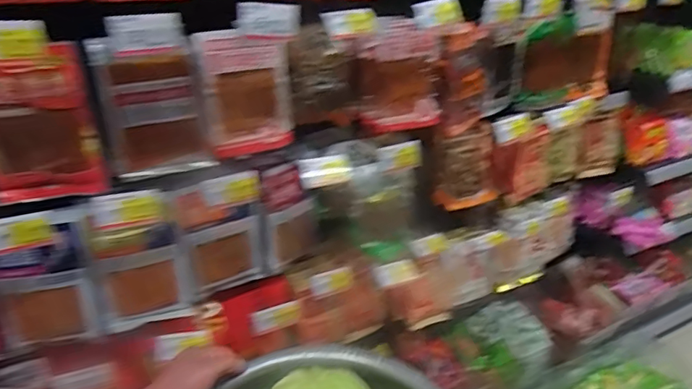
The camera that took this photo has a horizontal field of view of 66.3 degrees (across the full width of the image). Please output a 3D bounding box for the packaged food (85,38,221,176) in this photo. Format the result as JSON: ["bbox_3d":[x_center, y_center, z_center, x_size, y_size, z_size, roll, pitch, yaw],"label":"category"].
[{"bbox_3d":[-0.353,-0.153,0.990,0.182,0.247,0.031,-12,29,-21],"label":"packaged food"}]

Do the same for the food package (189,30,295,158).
[{"bbox_3d":[-0.199,-0.207,1.094,0.192,0.239,0.054,-12,29,-22],"label":"food package"}]

